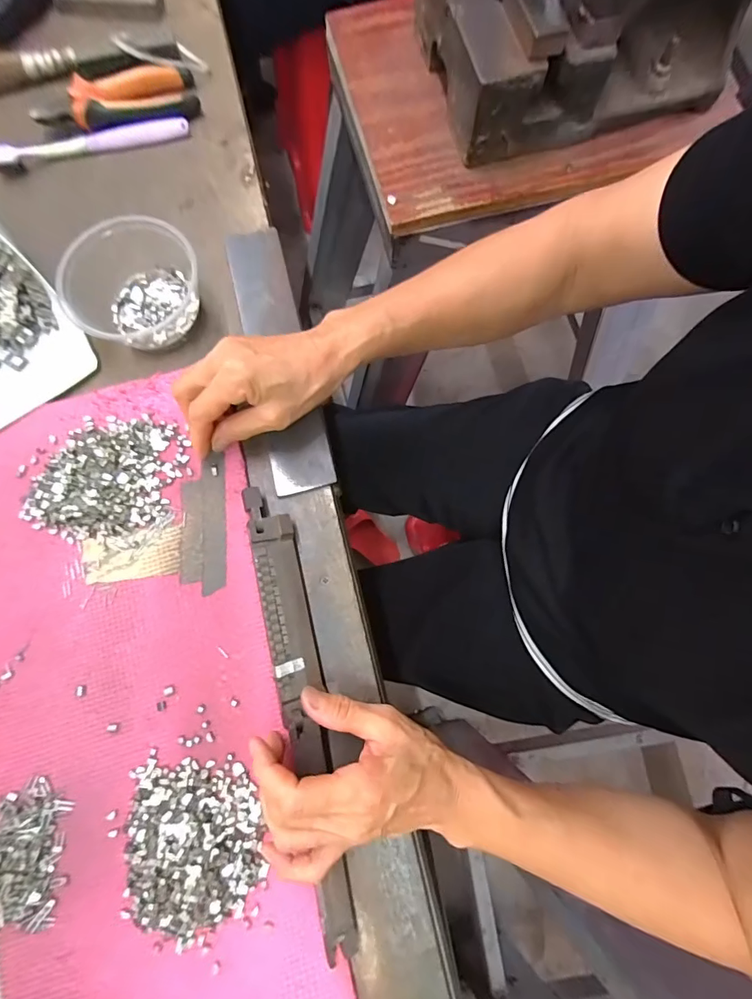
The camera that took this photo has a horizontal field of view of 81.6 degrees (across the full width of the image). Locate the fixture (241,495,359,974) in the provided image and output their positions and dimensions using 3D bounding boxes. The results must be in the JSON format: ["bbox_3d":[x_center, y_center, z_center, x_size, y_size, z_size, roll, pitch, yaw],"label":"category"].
[{"bbox_3d":[-0.053,0.142,0.312,0.030,0.027,0.309,-12,80,-3],"label":"fixture"}]

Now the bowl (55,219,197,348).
[{"bbox_3d":[-0.205,-0.177,0.364,0.109,0.059,0.102,18,79,3],"label":"bowl"}]

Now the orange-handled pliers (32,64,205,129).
[{"bbox_3d":[-0.251,-0.389,0.424,0.149,0.026,0.057,-9,78,-2],"label":"orange-handled pliers"}]

